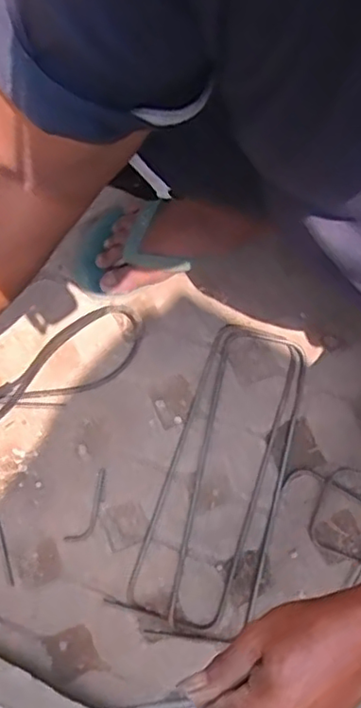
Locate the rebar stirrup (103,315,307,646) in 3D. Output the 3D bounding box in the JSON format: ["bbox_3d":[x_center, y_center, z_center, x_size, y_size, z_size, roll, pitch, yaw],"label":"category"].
[{"bbox_3d":[0.054,0.146,0.704,0.146,0.013,0.357,21,79,5],"label":"rebar stirrup"}]

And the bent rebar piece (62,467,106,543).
[{"bbox_3d":[-0.103,0.180,0.709,0.024,0.005,0.089,28,80,6],"label":"bent rebar piece"}]

